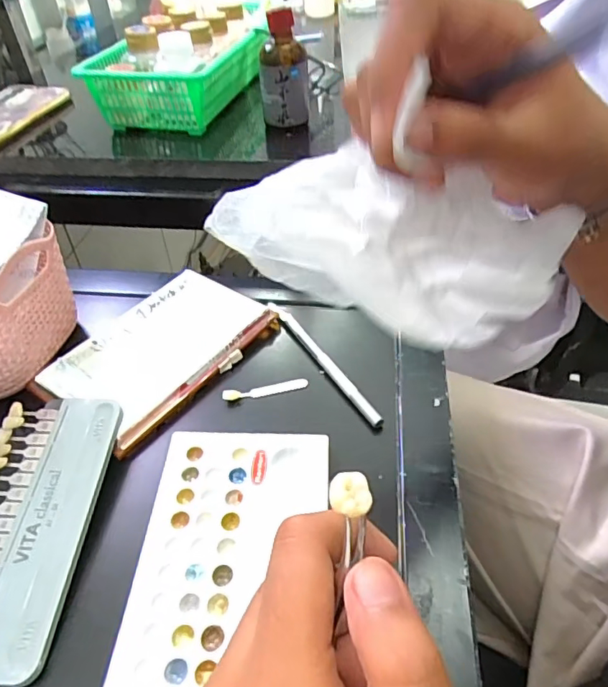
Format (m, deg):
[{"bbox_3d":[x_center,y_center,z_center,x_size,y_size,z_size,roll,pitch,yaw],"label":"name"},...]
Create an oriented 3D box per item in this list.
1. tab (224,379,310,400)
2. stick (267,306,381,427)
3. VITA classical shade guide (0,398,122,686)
[{"bbox_3d":[-0.025,0.030,0.342,0.056,0.006,0.007,-10,44,-8],"label":"tab"},{"bbox_3d":[0.012,0.010,0.357,0.008,0.011,0.130,-25,47,-22],"label":"stick"},{"bbox_3d":[-0.147,0.090,0.268,0.067,0.013,0.143,-1,43,2],"label":"VITA classical shade guide"}]

